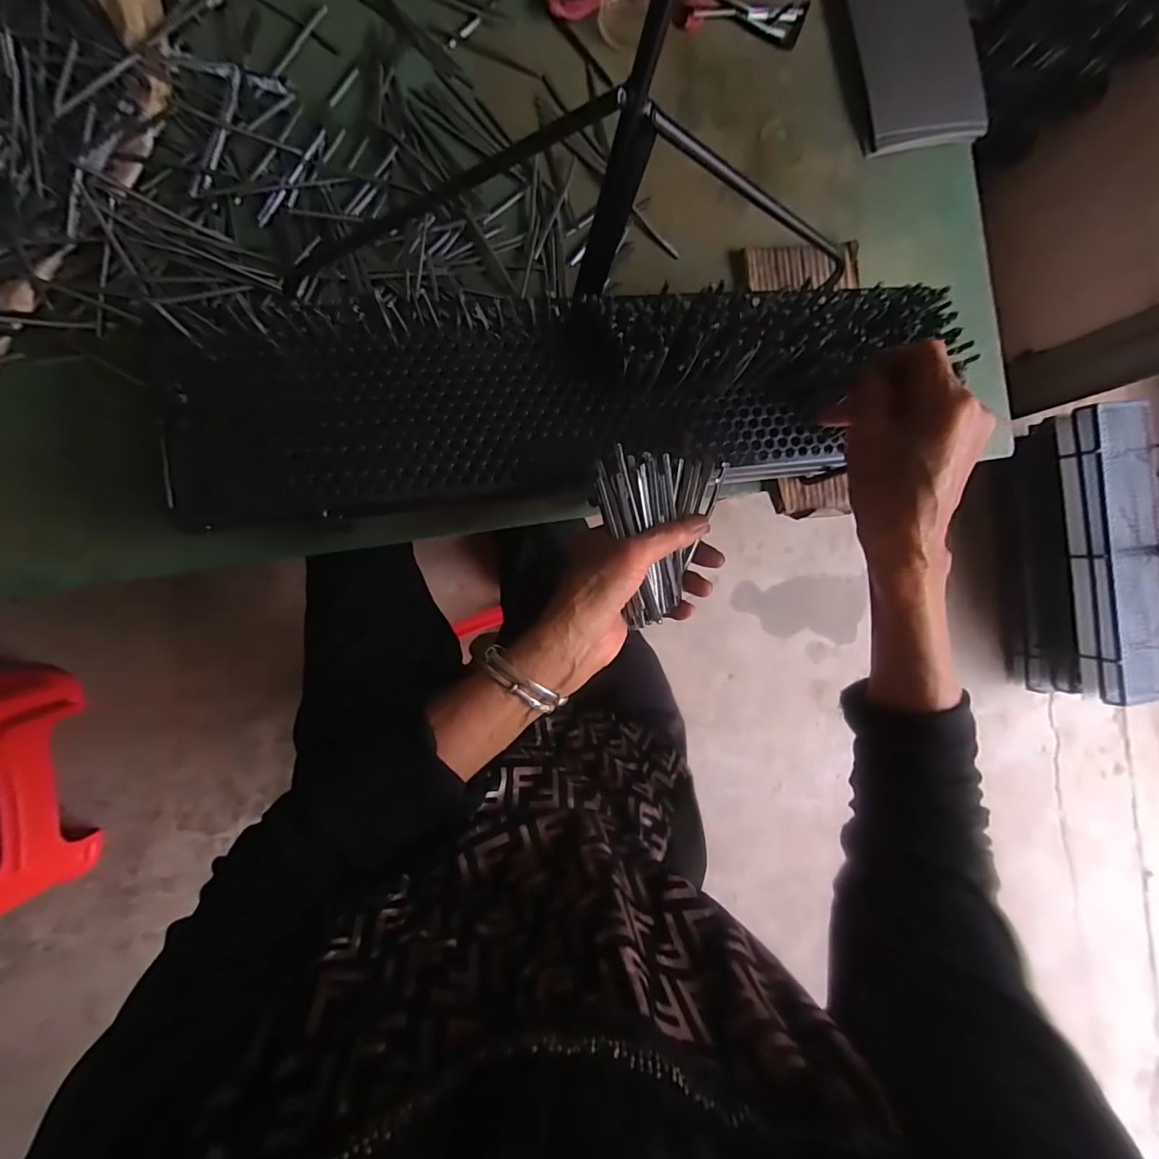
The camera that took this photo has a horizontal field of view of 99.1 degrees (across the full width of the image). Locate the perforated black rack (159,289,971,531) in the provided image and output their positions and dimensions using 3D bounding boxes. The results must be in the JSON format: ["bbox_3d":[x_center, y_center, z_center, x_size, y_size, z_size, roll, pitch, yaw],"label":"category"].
[{"bbox_3d":[-0.001,-0.130,0.373,0.565,0.057,0.147,-5,99,-5],"label":"perforated black rack"}]

